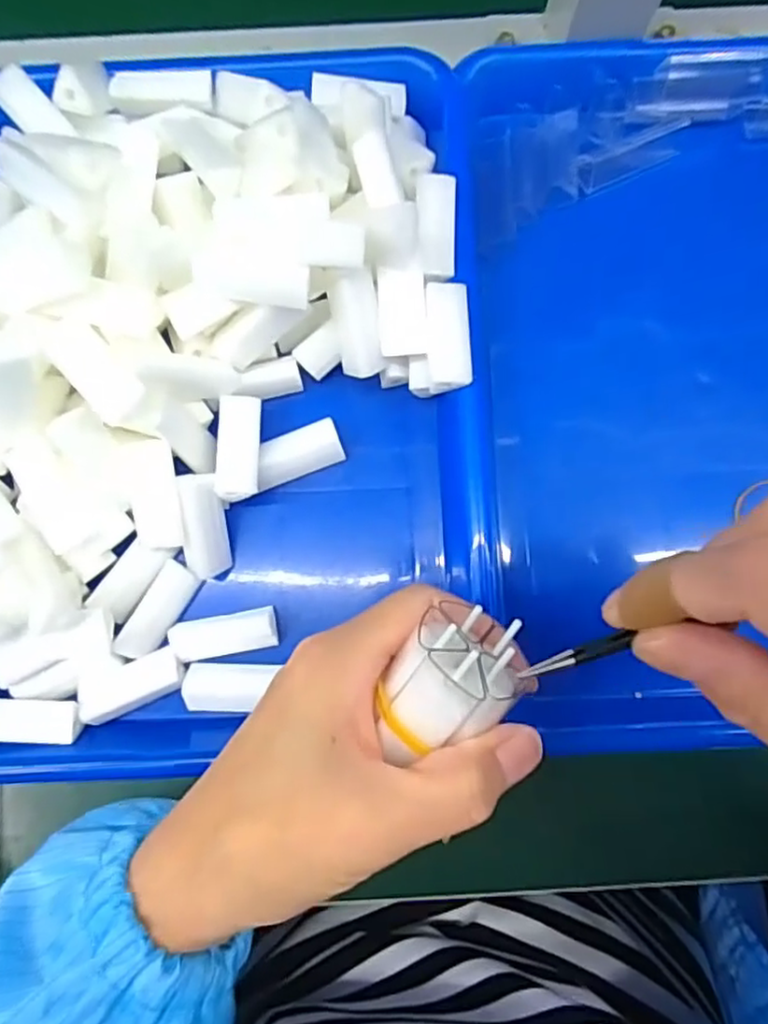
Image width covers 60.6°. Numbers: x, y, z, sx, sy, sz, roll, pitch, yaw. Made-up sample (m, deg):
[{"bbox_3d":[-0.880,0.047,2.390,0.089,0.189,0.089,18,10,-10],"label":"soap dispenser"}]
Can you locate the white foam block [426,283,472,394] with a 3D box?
[{"bbox_3d":[0.028,-0.077,0.289,0.018,0.007,0.047,-2,82,0],"label":"white foam block"}]

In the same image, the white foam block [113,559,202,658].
[{"bbox_3d":[-0.102,0.045,0.297,0.016,0.011,0.046,32,83,4],"label":"white foam block"}]

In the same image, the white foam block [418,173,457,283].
[{"bbox_3d":[0.024,-0.128,0.295,0.018,0.009,0.048,1,82,0],"label":"white foam block"}]

